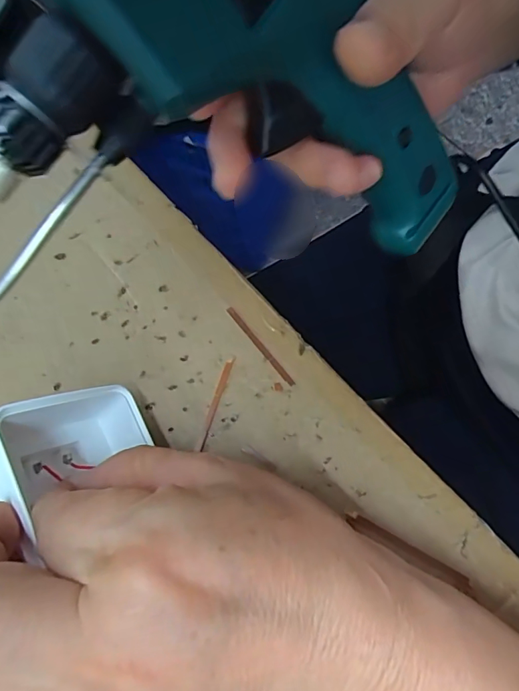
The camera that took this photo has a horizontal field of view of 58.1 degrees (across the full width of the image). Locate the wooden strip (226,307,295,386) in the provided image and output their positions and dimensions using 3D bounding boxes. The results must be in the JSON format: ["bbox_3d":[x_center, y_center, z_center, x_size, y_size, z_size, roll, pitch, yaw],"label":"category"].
[{"bbox_3d":[0.000,0.000,0.212,0.004,0.004,0.046,-38,76,-8],"label":"wooden strip"}]

